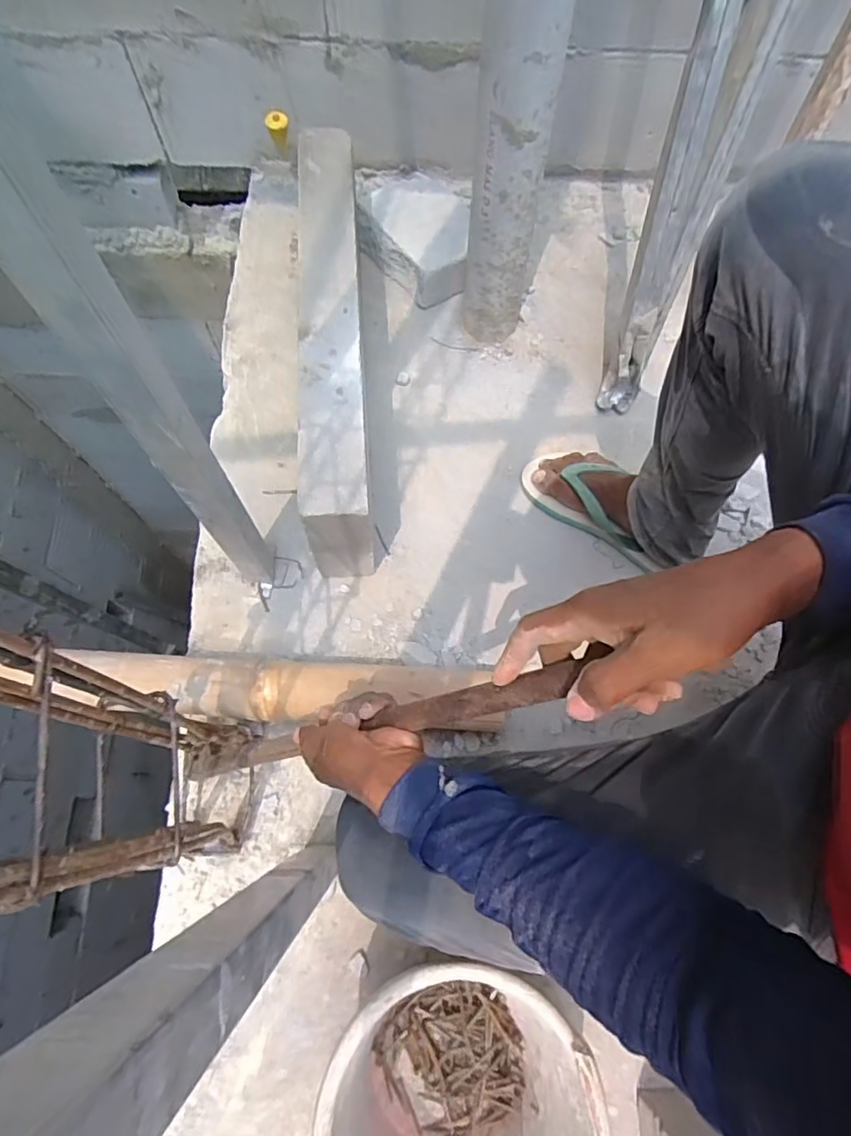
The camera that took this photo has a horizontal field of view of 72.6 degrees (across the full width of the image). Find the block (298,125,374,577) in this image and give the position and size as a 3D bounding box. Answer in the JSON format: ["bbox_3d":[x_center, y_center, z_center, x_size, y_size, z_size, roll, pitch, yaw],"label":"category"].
[{"bbox_3d":[-0.119,-0.293,0.794,0.076,0.213,0.586,-3,70,-4],"label":"block"}]

